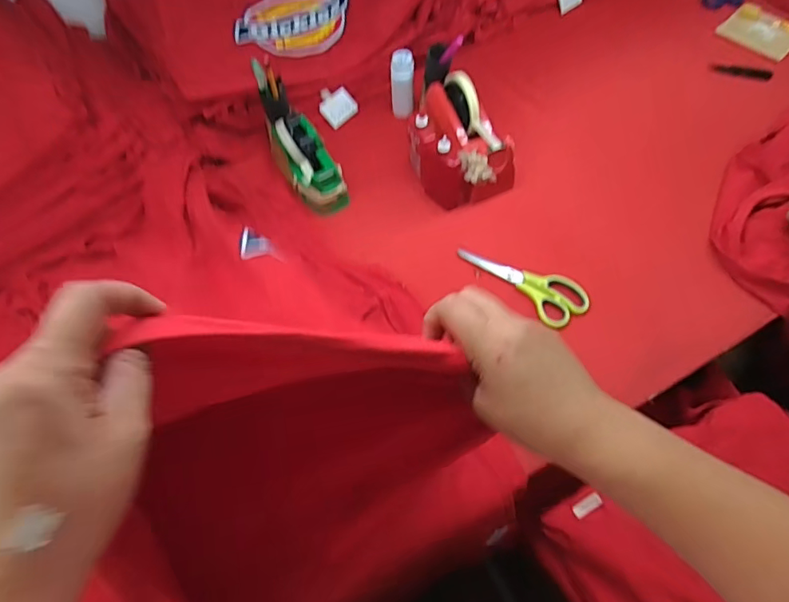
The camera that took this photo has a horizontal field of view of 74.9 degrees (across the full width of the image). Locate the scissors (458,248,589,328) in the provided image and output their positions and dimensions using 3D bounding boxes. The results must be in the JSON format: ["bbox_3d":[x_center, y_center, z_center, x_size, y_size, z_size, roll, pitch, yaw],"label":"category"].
[{"bbox_3d":[0.179,-0.035,0.714,0.068,0.016,0.179,-39,62,-19],"label":"scissors"}]

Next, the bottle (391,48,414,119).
[{"bbox_3d":[0.014,-0.354,0.844,0.037,0.103,0.030,-6,57,1],"label":"bottle"}]

